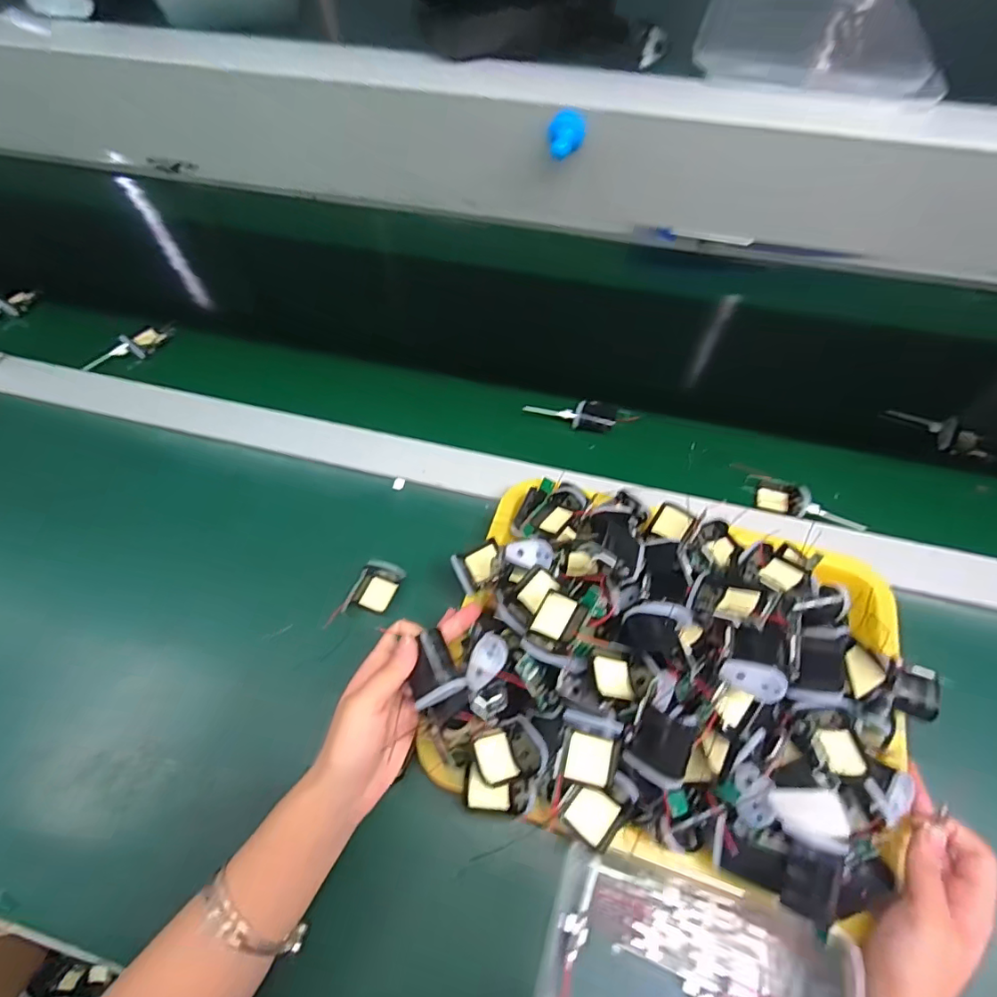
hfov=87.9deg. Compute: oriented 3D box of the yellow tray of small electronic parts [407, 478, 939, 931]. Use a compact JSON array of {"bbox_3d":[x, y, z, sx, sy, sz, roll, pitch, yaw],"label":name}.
[{"bbox_3d":[0.128,0.107,0.360,0.327,0.083,0.252,13,62,8],"label":"yellow tray of small electronic parts"}]

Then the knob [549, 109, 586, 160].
[{"bbox_3d":[0.036,-0.189,0.269,0.018,0.011,0.027,7,61,5],"label":"knob"}]

